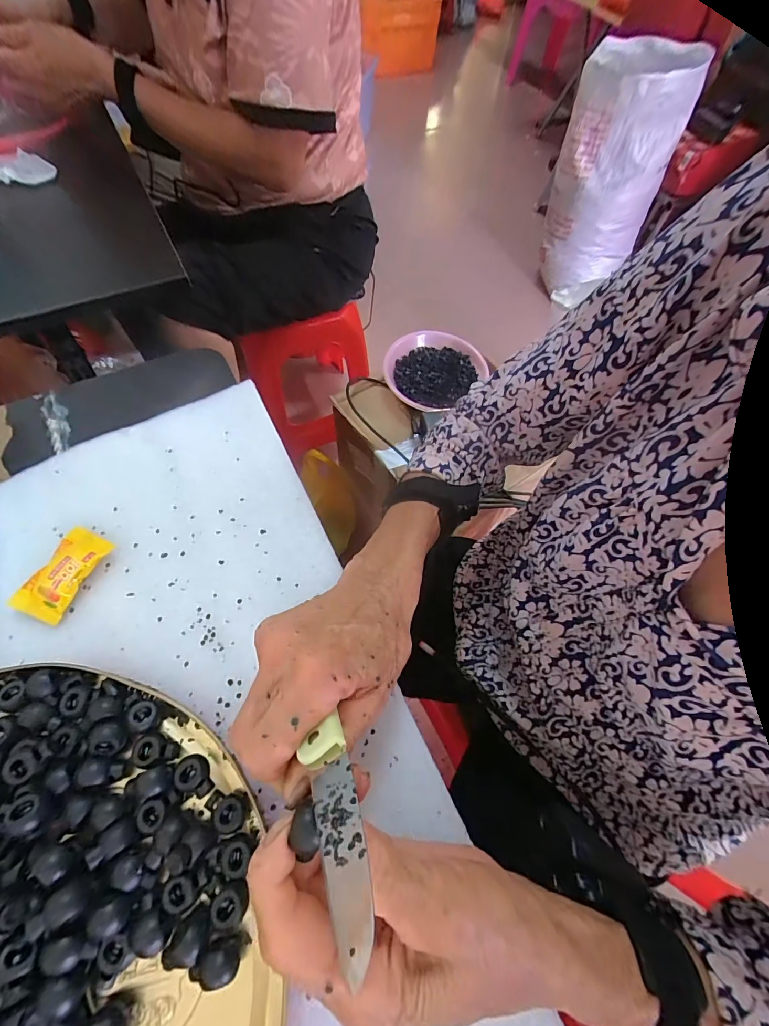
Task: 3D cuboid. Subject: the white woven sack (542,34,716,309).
[{"bbox_3d":[0.677,-1.011,1.251,0.334,0.627,0.193,30,65,12],"label":"white woven sack"}]

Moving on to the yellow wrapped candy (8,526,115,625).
[{"bbox_3d":[-0.215,0.041,0.267,0.034,0.012,0.060,23,63,8],"label":"yellow wrapped candy"}]

